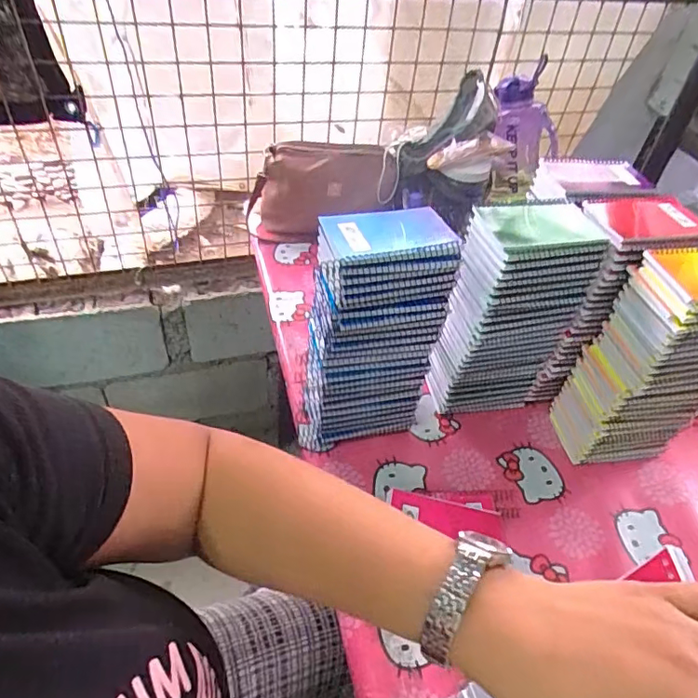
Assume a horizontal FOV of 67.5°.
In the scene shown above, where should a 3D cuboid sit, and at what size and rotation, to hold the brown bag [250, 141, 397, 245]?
[{"bbox_3d":[-0.048,-0.292,0.990,0.268,0.168,0.085,-5,47,-12],"label":"brown bag"}]

